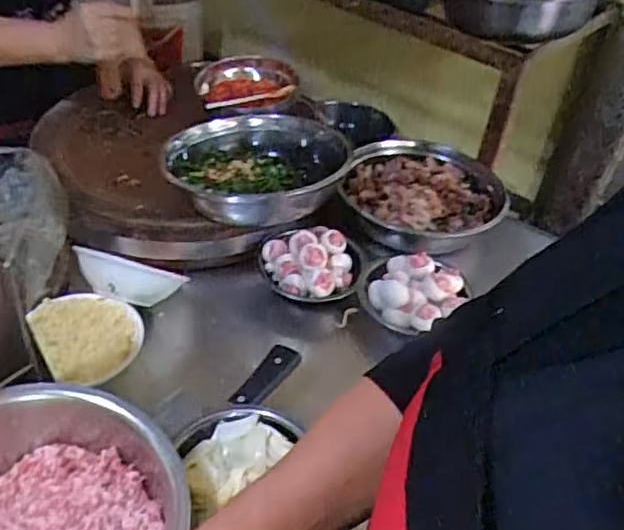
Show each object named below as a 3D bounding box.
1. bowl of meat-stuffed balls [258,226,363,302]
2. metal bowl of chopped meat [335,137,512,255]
[{"bbox_3d":[-0.004,-0.003,0.853,0.138,0.047,0.109,9,40,2],"label":"bowl of meat-stuffed balls"},{"bbox_3d":[0.172,-0.120,1.010,0.242,0.052,0.239,4,40,-3],"label":"metal bowl of chopped meat"}]

